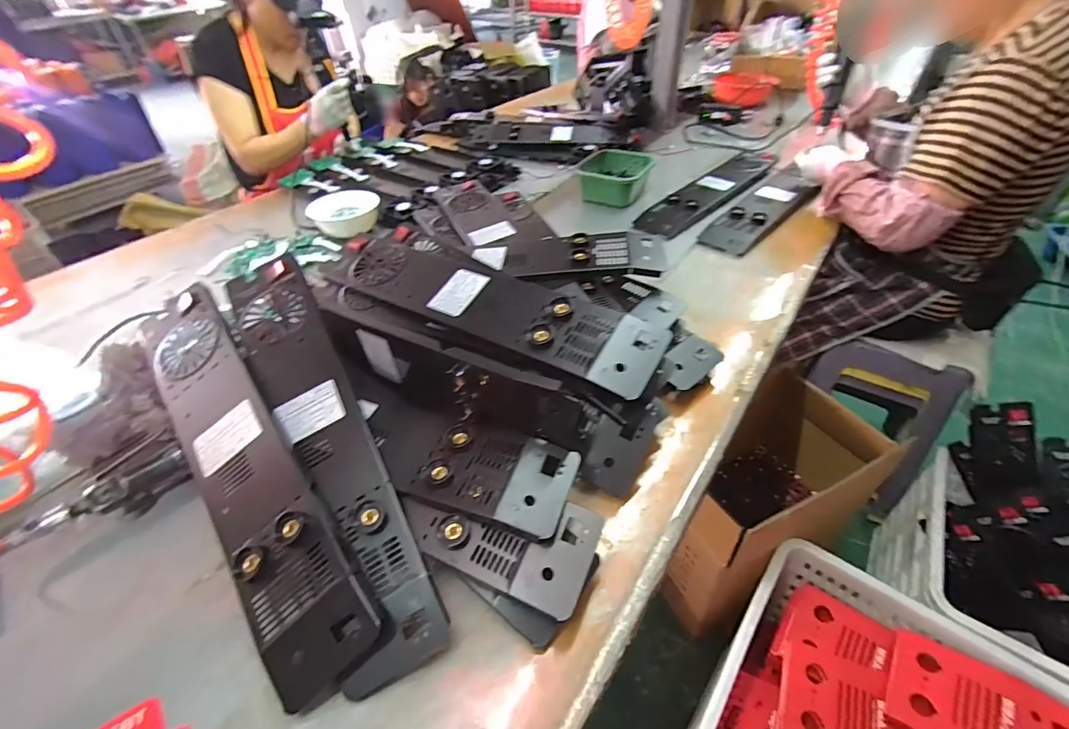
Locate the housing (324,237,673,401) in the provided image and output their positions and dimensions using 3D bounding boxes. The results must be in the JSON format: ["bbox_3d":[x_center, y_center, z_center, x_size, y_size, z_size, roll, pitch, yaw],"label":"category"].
[{"bbox_3d":[-0.077,-0.082,0.569,0.484,0.031,0.108,24,49,26],"label":"housing"}]

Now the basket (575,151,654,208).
[{"bbox_3d":[0.182,-0.440,1.079,0.168,0.072,0.156,12,45,16],"label":"basket"}]

